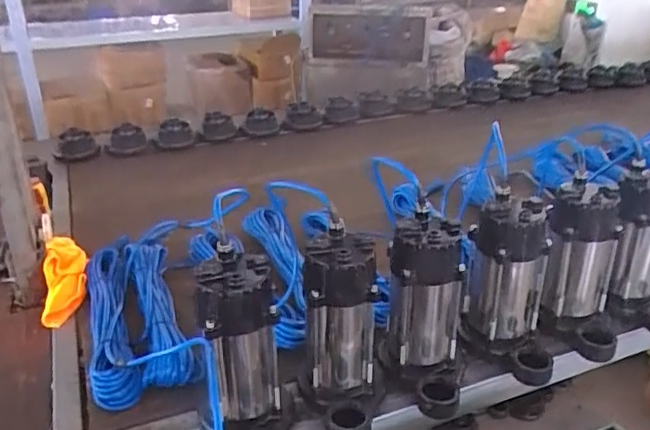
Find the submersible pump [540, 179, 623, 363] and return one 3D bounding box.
[{"bbox_3d":[0.390,0.082,0.892,0.117,0.223,0.128,8,29,15],"label":"submersible pump"}]

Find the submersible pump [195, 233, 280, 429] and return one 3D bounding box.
[{"bbox_3d":[-0.094,0.177,0.711,0.096,0.222,0.152,-6,28,-11],"label":"submersible pump"}]

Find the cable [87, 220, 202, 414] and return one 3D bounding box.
[{"bbox_3d":[-0.313,0.141,0.980,0.162,0.066,0.431,-8,29,-14],"label":"cable"}]

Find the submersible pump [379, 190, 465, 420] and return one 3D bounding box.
[{"bbox_3d":[0.134,0.131,0.794,0.106,0.219,0.141,4,28,7],"label":"submersible pump"}]

